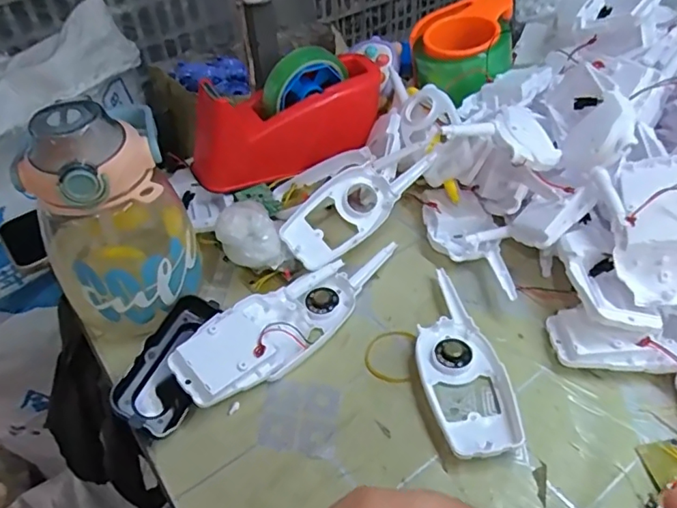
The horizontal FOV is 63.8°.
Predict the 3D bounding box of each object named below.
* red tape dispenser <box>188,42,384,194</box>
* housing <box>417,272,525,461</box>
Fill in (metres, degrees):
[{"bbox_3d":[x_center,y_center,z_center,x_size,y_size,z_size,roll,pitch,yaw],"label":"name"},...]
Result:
[{"bbox_3d":[-0.050,-0.138,0.551,0.203,0.107,0.056,-24,47,-20],"label":"red tape dispenser"},{"bbox_3d":[0.089,0.079,0.413,0.058,0.017,0.159,-8,44,-4],"label":"housing"}]

